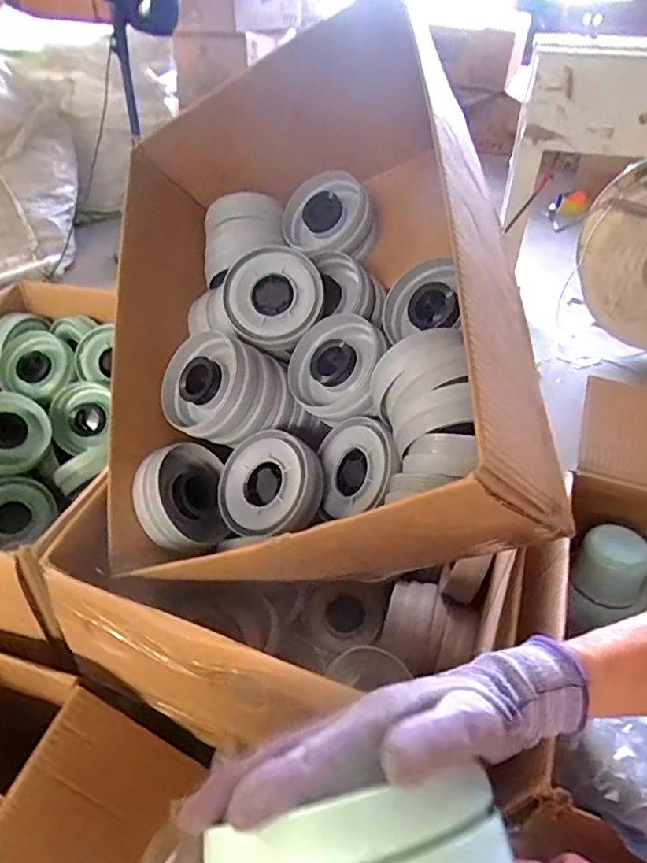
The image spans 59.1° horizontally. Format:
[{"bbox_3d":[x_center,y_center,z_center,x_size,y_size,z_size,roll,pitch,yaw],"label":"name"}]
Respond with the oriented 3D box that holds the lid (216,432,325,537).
[{"bbox_3d":[-0.067,0.067,0.714,0.127,0.040,0.128,-7,70,19],"label":"lid"}]

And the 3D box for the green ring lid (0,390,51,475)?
[{"bbox_3d":[-0.533,0.002,0.954,0.028,0.133,0.136,-20,40,49],"label":"green ring lid"}]

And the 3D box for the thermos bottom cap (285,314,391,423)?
[{"bbox_3d":[0.020,-0.082,0.736,0.139,0.050,0.132,-6,74,23],"label":"thermos bottom cap"}]

